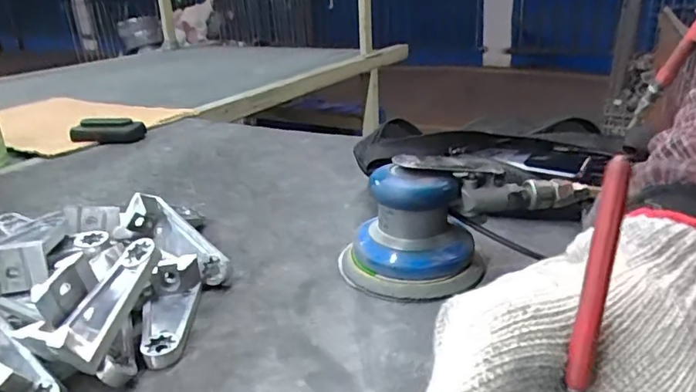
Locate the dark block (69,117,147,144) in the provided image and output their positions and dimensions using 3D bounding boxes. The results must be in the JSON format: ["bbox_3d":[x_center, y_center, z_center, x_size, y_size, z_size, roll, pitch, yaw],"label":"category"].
[{"bbox_3d":[-0.371,-0.100,0.828,0.105,0.037,0.029,-5,22,-8],"label":"dark block"}]

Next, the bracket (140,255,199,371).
[{"bbox_3d":[-0.129,0.080,0.383,0.037,0.028,0.099,-5,22,-9],"label":"bracket"}]

